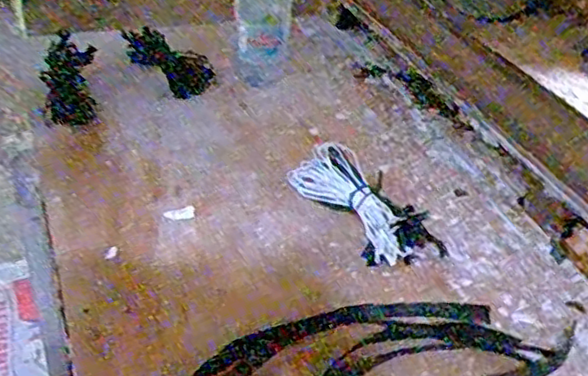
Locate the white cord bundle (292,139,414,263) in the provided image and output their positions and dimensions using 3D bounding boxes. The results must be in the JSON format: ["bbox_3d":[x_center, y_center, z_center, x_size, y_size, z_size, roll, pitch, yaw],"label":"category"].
[{"bbox_3d":[0.055,0.015,0.627,0.055,0.048,0.130,-23,59,-30],"label":"white cord bundle"}]

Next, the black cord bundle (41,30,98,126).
[{"bbox_3d":[-0.246,-0.122,0.764,0.050,0.031,0.128,-4,65,-11],"label":"black cord bundle"}]

